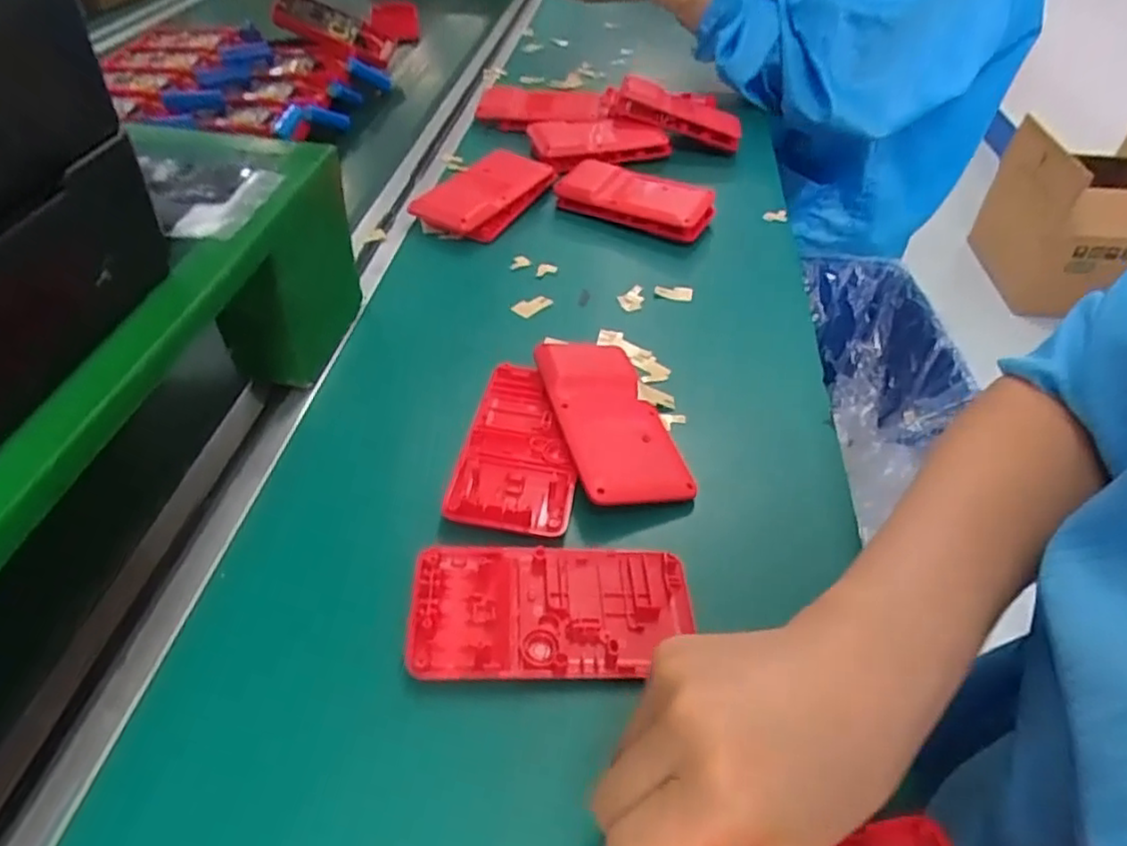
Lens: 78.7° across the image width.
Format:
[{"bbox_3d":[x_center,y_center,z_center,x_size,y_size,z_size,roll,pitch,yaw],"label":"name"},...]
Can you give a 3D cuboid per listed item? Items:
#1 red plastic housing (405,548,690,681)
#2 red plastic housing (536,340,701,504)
[{"bbox_3d":[-0.004,0.081,0.302,0.121,0.013,0.062,1,45,-5],"label":"red plastic housing"},{"bbox_3d":[0.027,-0.003,0.379,0.059,0.014,0.115,-8,47,-14],"label":"red plastic housing"}]

